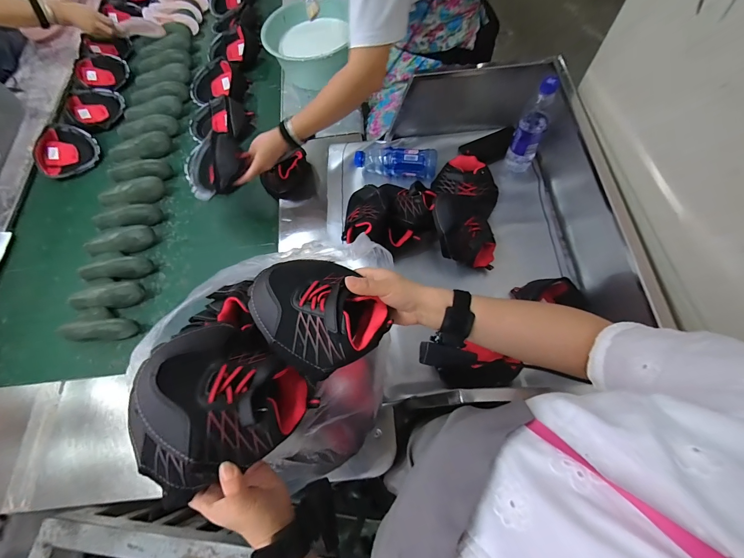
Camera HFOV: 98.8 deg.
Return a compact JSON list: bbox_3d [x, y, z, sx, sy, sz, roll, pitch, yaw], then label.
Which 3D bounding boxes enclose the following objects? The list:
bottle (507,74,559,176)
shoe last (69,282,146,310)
[{"bbox_3d":[0.366,-0.341,0.727,0.070,0.216,0.084,27,71,13],"label":"bottle"},{"bbox_3d":[-0.653,0.041,0.797,0.176,0.063,0.067,-3,67,2],"label":"shoe last"}]

